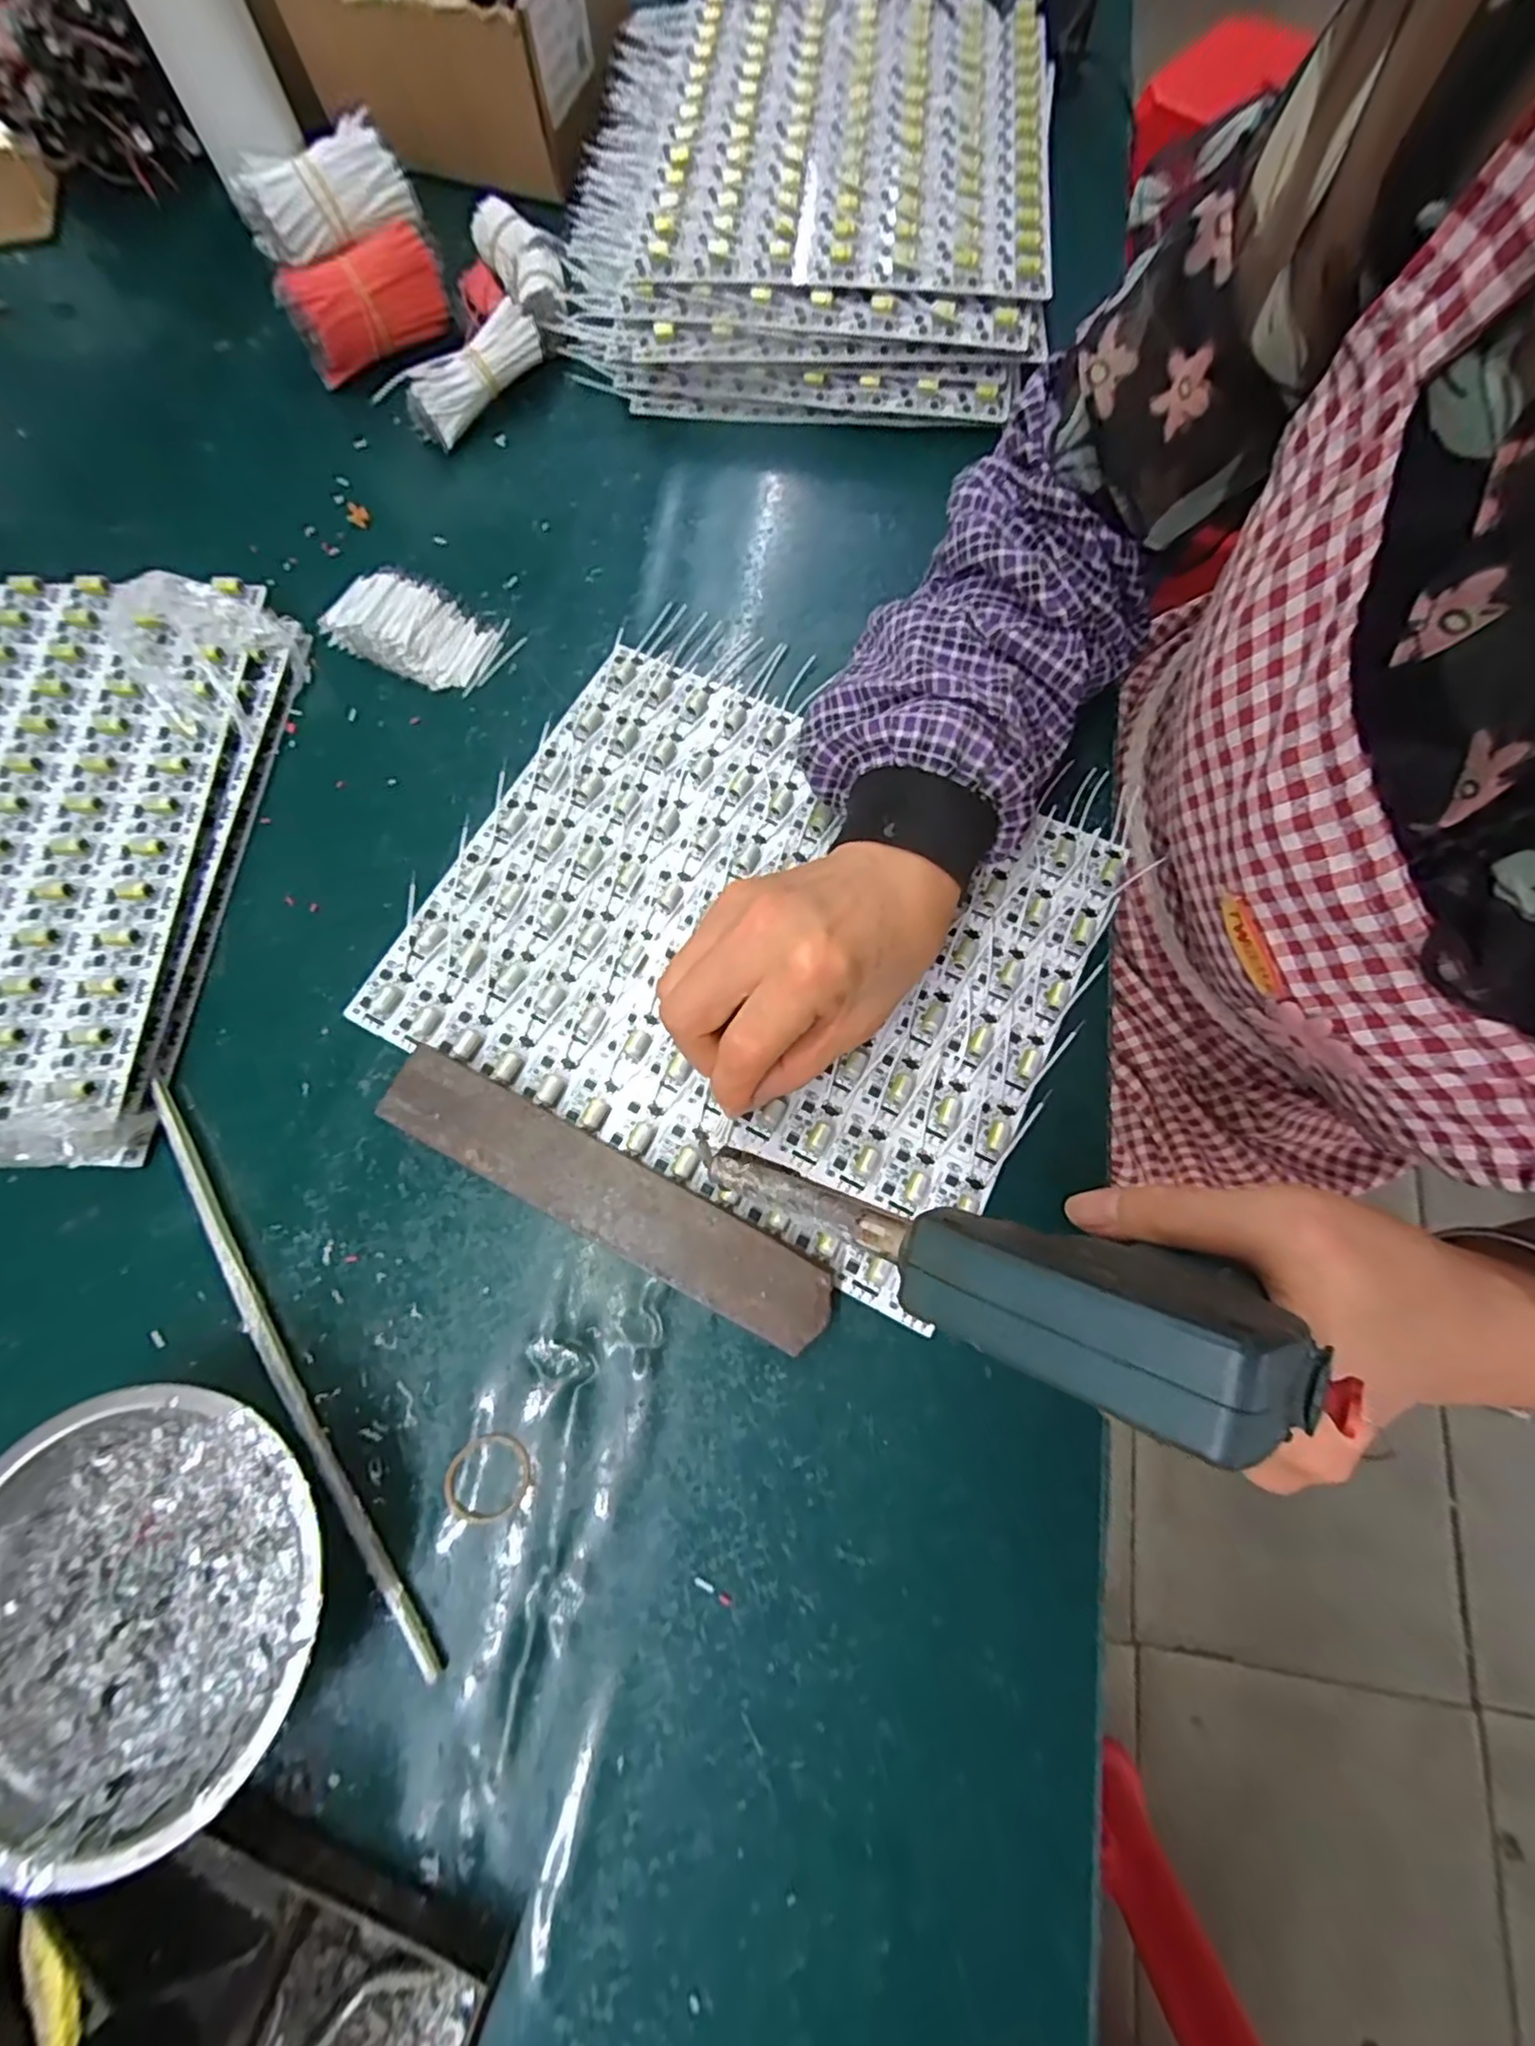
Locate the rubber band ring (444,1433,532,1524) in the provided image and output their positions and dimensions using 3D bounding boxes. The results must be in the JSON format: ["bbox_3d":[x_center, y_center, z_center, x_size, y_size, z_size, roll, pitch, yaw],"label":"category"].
[{"bbox_3d":[-0.105,0.170,0.249,0.033,0.004,0.028,-16,73,-5],"label":"rubber band ring"}]

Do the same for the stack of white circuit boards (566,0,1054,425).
[{"bbox_3d":[0.034,-0.546,0.443,0.286,0.071,0.322,7,73,3],"label":"stack of white circuit boards"}]

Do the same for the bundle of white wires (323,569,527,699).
[{"bbox_3d":[-0.196,-0.219,0.370,0.106,0.013,0.057,24,74,8],"label":"bundle of white wires"}]

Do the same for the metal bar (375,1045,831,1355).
[{"bbox_3d":[-0.067,0.069,0.273,0.196,0.016,0.033,27,74,8],"label":"metal bar"}]

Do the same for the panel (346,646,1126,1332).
[{"bbox_3d":[-0.012,-0.045,0.312,0.286,0.009,0.234,27,74,9],"label":"panel"}]

